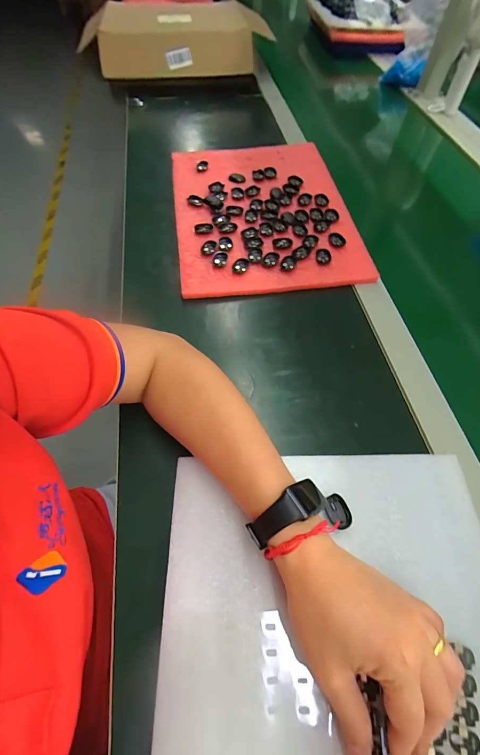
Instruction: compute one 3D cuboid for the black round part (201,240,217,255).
[{"bbox_3d":[-0.043,-0.180,0.458,0.020,0.006,0.025,3,60,0],"label":"black round part"}]

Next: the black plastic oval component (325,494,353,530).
[{"bbox_3d":[0.085,0.114,0.283,0.017,0.006,0.027,-12,61,-9],"label":"black plastic oval component"}]

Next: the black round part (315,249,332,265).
[{"bbox_3d":[0.114,-0.166,0.452,0.020,0.004,0.028,8,60,3],"label":"black round part"}]

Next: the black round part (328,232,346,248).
[{"bbox_3d":[0.136,-0.195,0.469,0.025,0.005,0.025,1,60,-1],"label":"black round part"}]

